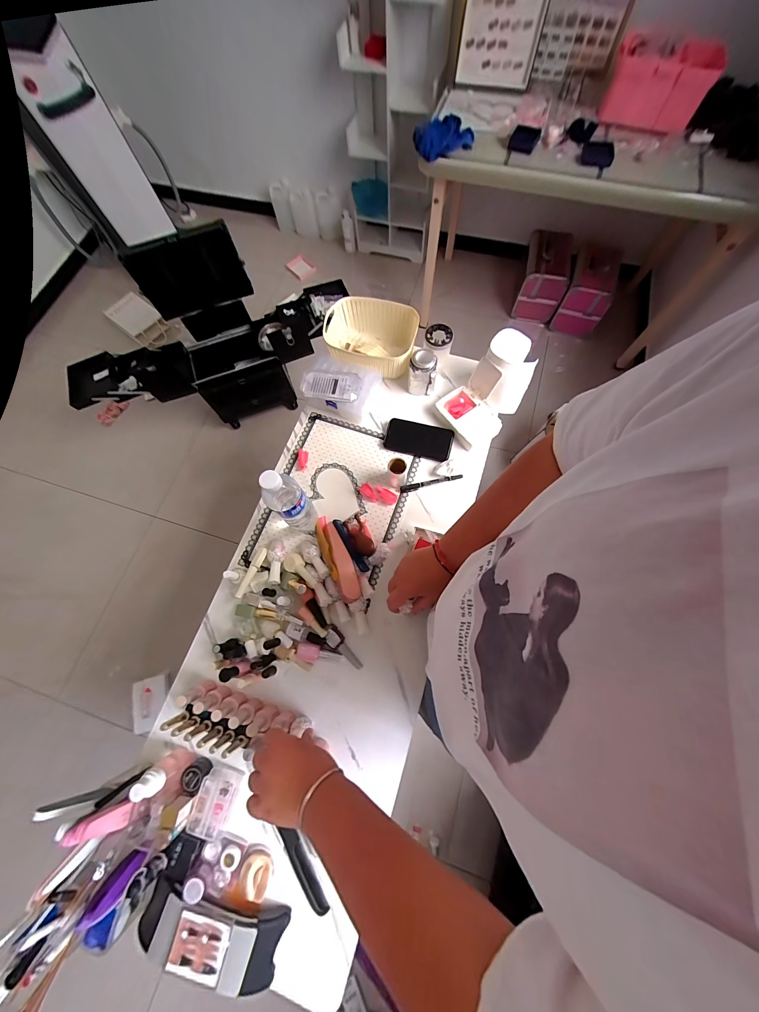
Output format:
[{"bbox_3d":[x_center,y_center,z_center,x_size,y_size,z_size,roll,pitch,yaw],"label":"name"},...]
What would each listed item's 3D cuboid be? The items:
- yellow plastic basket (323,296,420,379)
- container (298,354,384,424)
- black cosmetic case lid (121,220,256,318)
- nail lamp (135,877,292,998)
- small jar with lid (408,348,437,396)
[{"bbox_3d":[-0.022,-0.399,0.806,0.216,0.111,0.162,14,74,6],"label":"yellow plastic basket"},{"bbox_3d":[-0.089,-0.280,0.764,0.156,0.063,0.121,16,74,7],"label":"container"},{"bbox_3d":[-0.701,-0.860,1.214,0.378,0.255,0.036,-18,73,-4],"label":"black cosmetic case lid"},{"bbox_3d":[-0.249,0.620,0.473,0.211,0.053,0.082,16,74,7],"label":"nail lamp"},{"bbox_3d":[0.099,-0.310,0.758,0.059,0.096,0.057,-1,73,2],"label":"small jar with lid"}]

